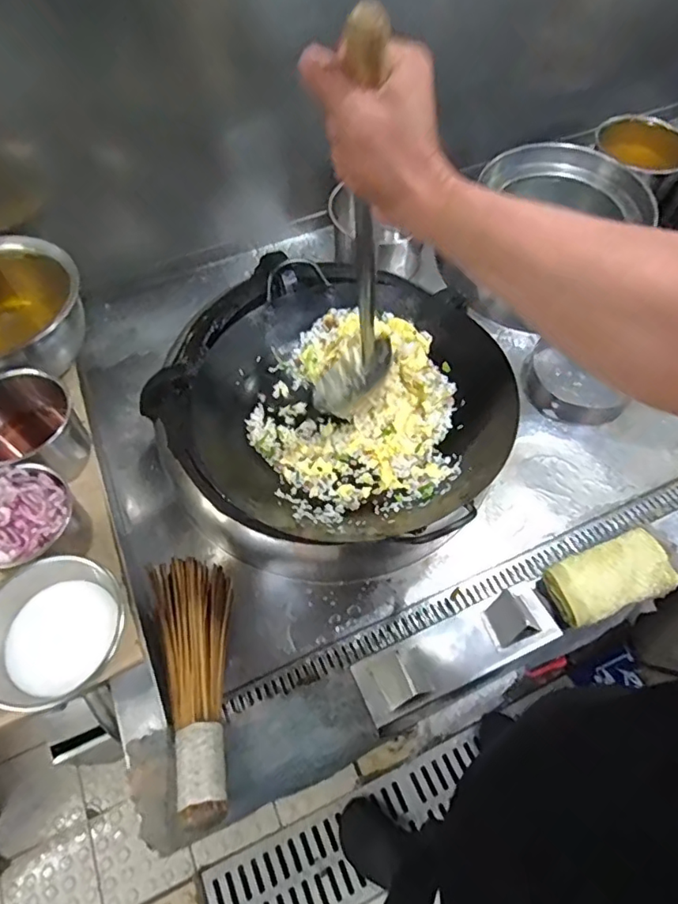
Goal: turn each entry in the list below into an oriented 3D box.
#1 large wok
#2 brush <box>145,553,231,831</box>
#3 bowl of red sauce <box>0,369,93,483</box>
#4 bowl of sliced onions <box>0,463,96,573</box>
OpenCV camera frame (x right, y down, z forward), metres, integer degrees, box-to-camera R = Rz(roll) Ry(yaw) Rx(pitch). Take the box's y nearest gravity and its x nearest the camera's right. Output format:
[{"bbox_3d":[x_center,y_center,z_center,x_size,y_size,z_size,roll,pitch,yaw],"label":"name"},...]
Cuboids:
[{"bbox_3d":[-0.011,-0.078,0.778,0.483,0.106,0.411,28,61,17],"label":"large wok"},{"bbox_3d":[-0.166,0.254,0.630,0.087,0.055,0.296,-14,61,-8],"label":"brush"},{"bbox_3d":[-0.436,-0.023,0.758,0.114,0.134,0.143,40,68,20],"label":"bowl of red sauce"},{"bbox_3d":[-0.404,0.095,0.696,0.136,0.087,0.135,0,60,0],"label":"bowl of sliced onions"}]

